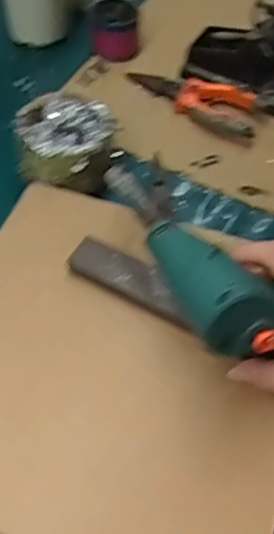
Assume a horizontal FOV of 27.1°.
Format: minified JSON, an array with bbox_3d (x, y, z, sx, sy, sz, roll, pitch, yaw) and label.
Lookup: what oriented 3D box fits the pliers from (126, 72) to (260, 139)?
[{"bbox_3d":[0.057,-0.179,0.597,0.161,0.021,0.057,30,58,17],"label":"pliers"}]

